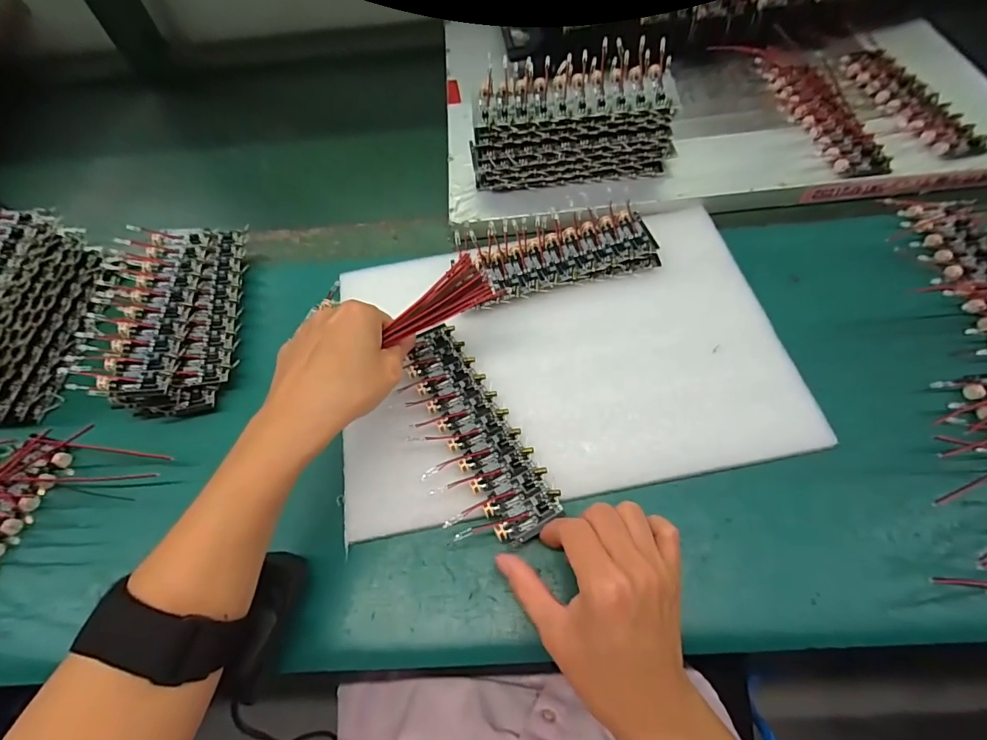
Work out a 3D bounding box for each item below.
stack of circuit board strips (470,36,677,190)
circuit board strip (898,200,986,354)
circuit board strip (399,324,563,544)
[{"bbox_3d":[0.067,-0.216,0.390,0.165,0.049,0.096,0,66,2],"label":"stack of circuit board strips"},{"bbox_3d":[0.365,-0.070,0.344,0.066,0.012,0.154,-4,66,1],"label":"circuit board strip"},{"bbox_3d":[-0.019,0.036,0.303,0.065,0.012,0.159,-25,63,-9],"label":"circuit board strip"}]

